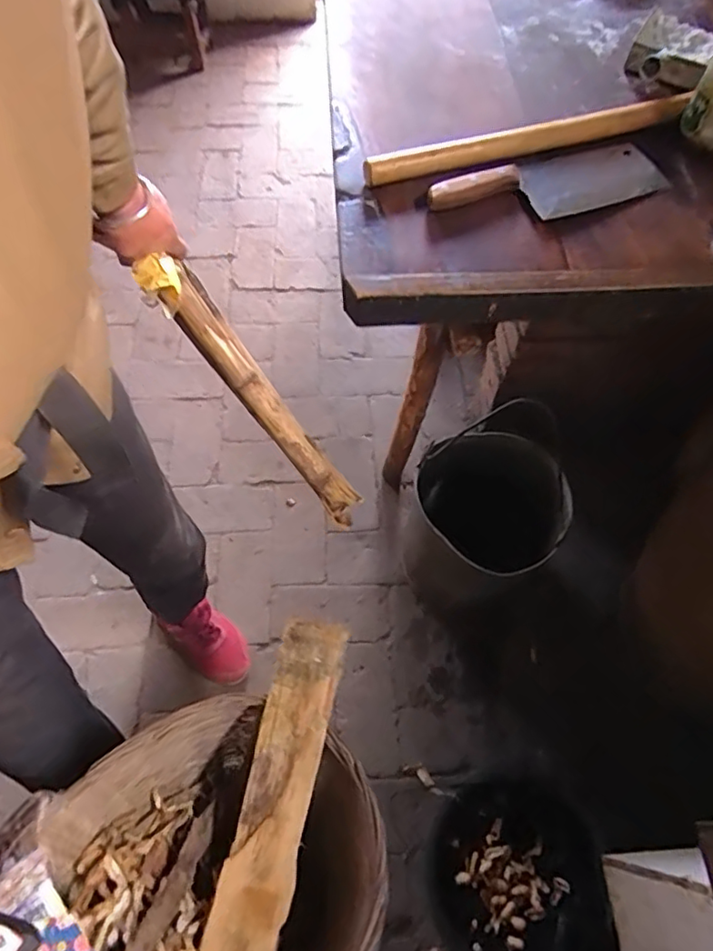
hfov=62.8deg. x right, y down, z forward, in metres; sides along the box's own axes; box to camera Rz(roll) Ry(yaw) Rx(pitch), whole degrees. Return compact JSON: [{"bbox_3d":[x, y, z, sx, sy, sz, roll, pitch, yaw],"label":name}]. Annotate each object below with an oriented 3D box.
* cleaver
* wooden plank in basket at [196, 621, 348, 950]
[{"bbox_3d":[0.236,-0.351,0.707,0.303,0.028,0.085,-20,67,-13],"label":"cleaver"},{"bbox_3d":[-0.103,0.411,0.703,0.085,0.022,0.457,14,81,5],"label":"wooden plank in basket"}]

